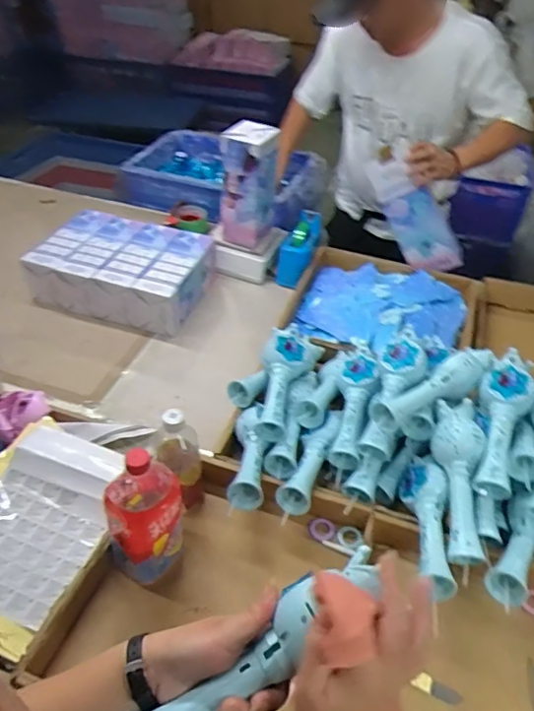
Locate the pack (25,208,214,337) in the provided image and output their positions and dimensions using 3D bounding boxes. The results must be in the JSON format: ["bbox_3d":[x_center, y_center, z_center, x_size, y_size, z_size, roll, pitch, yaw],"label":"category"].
[{"bbox_3d":[-0.314,-0.194,1.221,0.339,0.127,0.252,16,43,15],"label":"pack"}]

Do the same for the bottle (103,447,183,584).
[{"bbox_3d":[-0.162,0.206,0.724,0.099,0.219,0.087,-12,44,-16],"label":"bottle"}]

